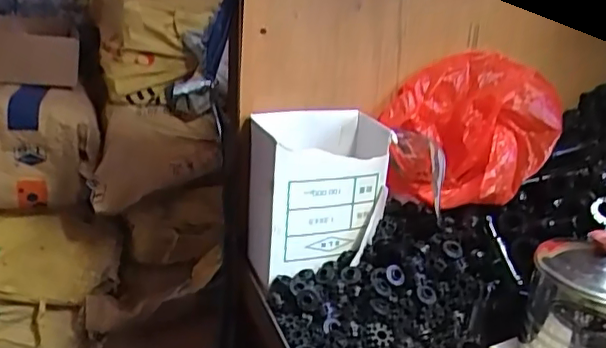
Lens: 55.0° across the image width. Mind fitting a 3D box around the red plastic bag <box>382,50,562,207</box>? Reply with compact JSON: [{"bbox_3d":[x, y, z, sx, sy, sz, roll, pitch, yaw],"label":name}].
[{"bbox_3d":[0.168,-0.045,0.592,0.164,0.122,0.145,11,22,21],"label":"red plastic bag"}]

